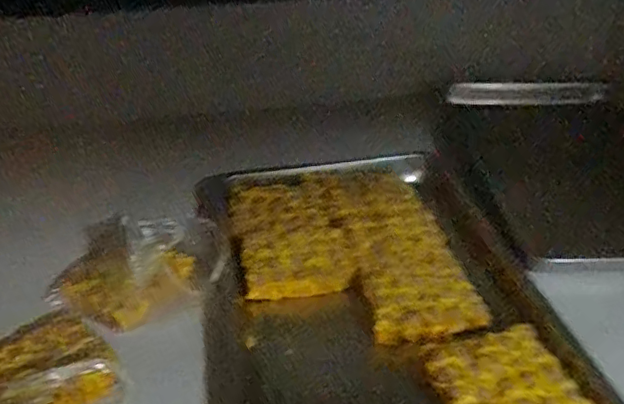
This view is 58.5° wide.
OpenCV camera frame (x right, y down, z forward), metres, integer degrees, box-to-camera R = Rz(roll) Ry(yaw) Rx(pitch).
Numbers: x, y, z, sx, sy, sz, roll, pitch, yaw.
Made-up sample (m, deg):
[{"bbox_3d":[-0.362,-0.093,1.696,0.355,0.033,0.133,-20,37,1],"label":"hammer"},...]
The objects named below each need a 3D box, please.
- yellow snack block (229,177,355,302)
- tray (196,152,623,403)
[{"bbox_3d":[-0.039,0.045,0.840,0.152,0.042,0.239,-8,36,-12],"label":"yellow snack block"},{"bbox_3d":[0.075,0.121,0.756,0.415,0.066,0.606,-9,36,-13],"label":"tray"}]

